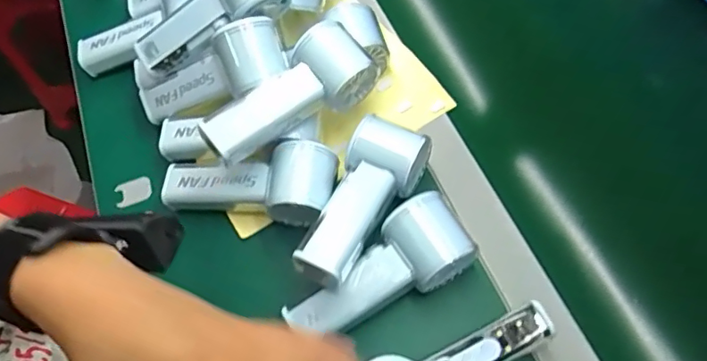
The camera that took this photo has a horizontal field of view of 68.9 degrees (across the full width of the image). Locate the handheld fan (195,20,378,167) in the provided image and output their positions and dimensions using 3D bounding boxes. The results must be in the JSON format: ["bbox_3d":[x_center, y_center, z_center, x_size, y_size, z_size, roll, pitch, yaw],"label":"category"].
[{"bbox_3d":[-0.058,-0.072,0.449,0.156,0.054,0.062,-34,65,1],"label":"handheld fan"}]

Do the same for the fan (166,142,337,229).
[{"bbox_3d":[-0.094,0.000,0.450,0.156,0.047,0.061,4,63,6],"label":"fan"}]

